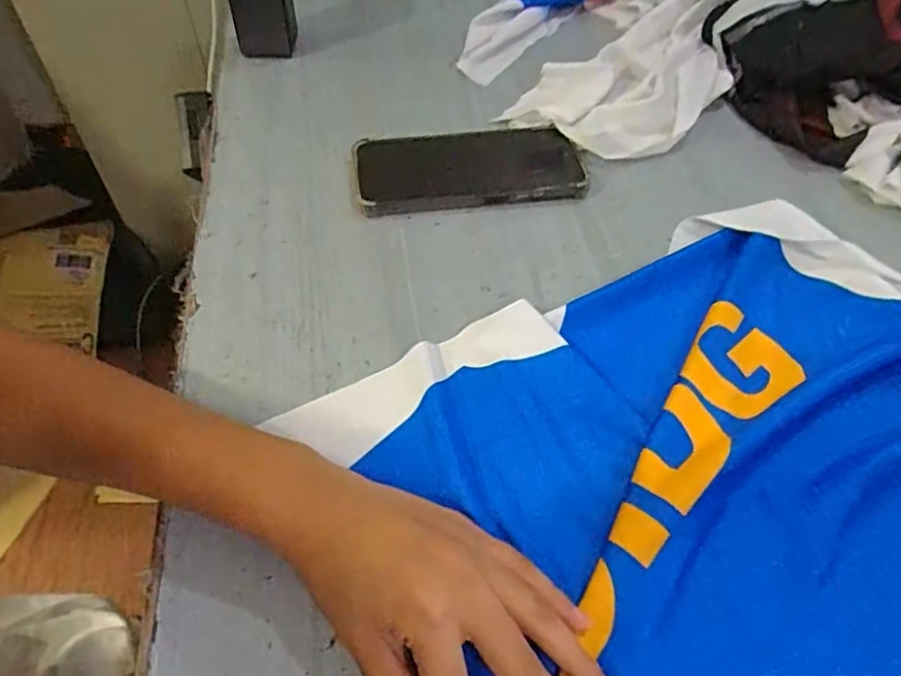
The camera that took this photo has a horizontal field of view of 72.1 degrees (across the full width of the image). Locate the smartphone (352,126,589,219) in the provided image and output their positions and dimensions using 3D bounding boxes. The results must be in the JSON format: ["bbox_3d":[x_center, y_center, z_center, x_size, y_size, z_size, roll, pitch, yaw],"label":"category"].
[{"bbox_3d":[0.013,-0.131,0.468,0.167,0.014,0.087,-5,52,-4],"label":"smartphone"}]

